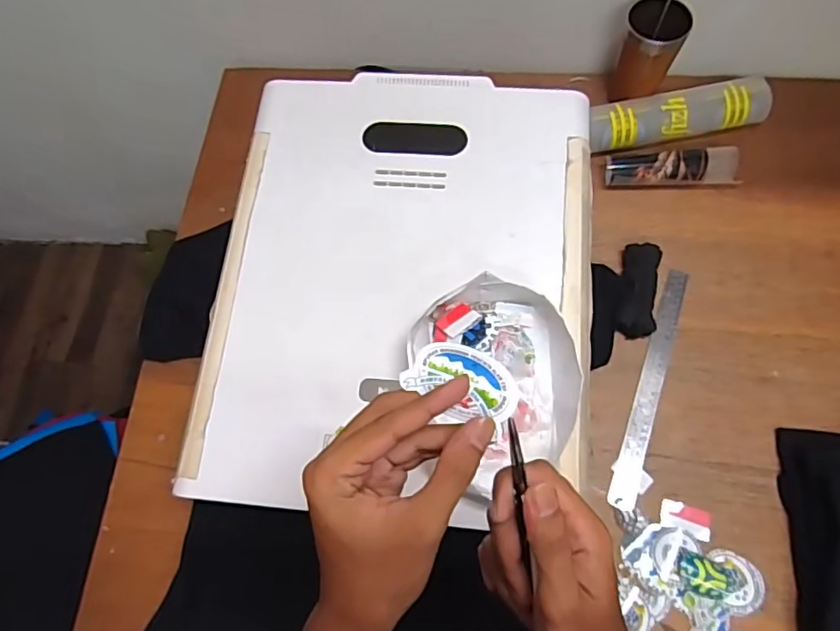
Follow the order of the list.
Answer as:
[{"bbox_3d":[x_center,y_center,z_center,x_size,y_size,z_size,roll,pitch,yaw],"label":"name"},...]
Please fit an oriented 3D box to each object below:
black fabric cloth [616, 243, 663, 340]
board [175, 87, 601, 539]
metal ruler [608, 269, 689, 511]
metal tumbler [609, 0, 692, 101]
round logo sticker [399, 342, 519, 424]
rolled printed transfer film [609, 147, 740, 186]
[{"bbox_3d":[0.291,-0.035,0.737,0.050,0.033,0.127,12,71,7],"label":"black fabric cloth"},{"bbox_3d":[-0.019,-0.049,0.611,0.398,0.025,0.502,4,74,5],"label":"board"},{"bbox_3d":[0.297,0.086,0.710,0.030,0.006,0.320,18,72,16],"label":"metal ruler"},{"bbox_3d":[0.321,-0.372,0.789,0.074,0.131,0.069,-1,70,2],"label":"metal tumbler"},{"bbox_3d":[0.025,0.037,0.306,0.060,0.006,0.040,34,74,9],"label":"round logo sticker"},{"bbox_3d":[0.357,-0.208,0.779,0.181,0.033,0.042,-2,70,2],"label":"rolled printed transfer film"}]

